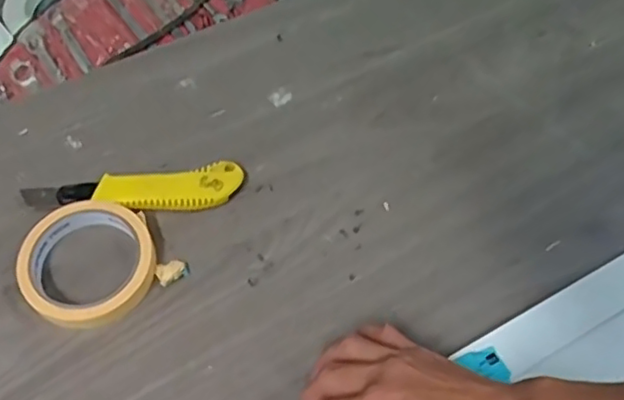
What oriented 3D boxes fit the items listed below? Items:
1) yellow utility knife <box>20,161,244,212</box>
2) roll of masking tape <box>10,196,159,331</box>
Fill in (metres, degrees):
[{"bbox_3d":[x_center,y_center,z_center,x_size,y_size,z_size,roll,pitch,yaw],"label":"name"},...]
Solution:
[{"bbox_3d":[-0.144,-0.005,0.513,0.172,0.017,0.037,-5,61,-6],"label":"yellow utility knife"},{"bbox_3d":[-0.168,0.048,0.477,0.096,0.024,0.098,1,60,-2],"label":"roll of masking tape"}]

